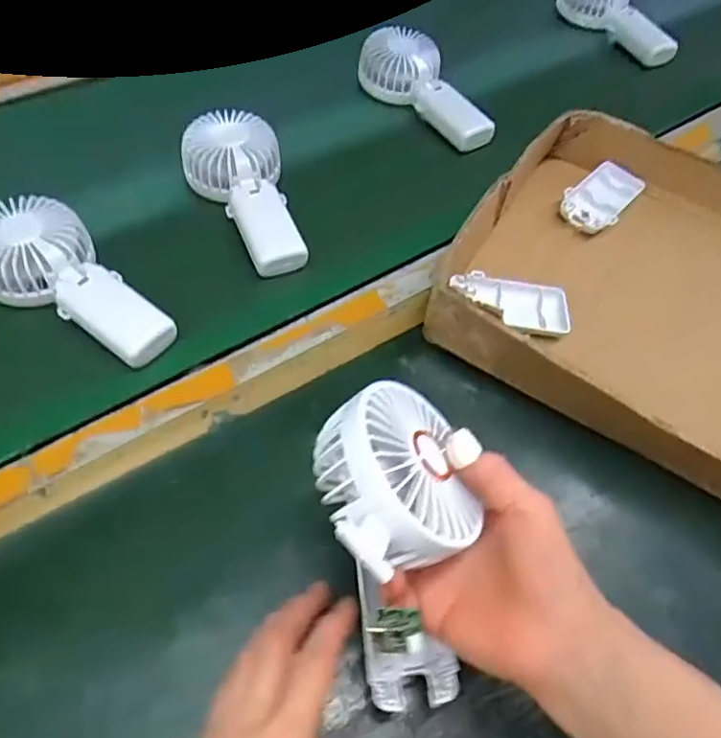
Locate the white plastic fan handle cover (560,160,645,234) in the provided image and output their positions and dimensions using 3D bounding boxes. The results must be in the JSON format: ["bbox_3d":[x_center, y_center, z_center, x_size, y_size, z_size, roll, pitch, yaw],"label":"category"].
[{"bbox_3d":[0.221,-0.158,0.546,0.049,0.010,0.094,40,61,23],"label":"white plastic fan handle cover"}]

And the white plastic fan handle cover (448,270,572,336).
[{"bbox_3d":[0.117,-0.049,0.471,0.092,0.022,0.042,7,54,1],"label":"white plastic fan handle cover"}]

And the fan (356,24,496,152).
[{"bbox_3d":[0.068,-0.297,0.637,0.083,0.042,0.174,-21,58,-18],"label":"fan"}]

